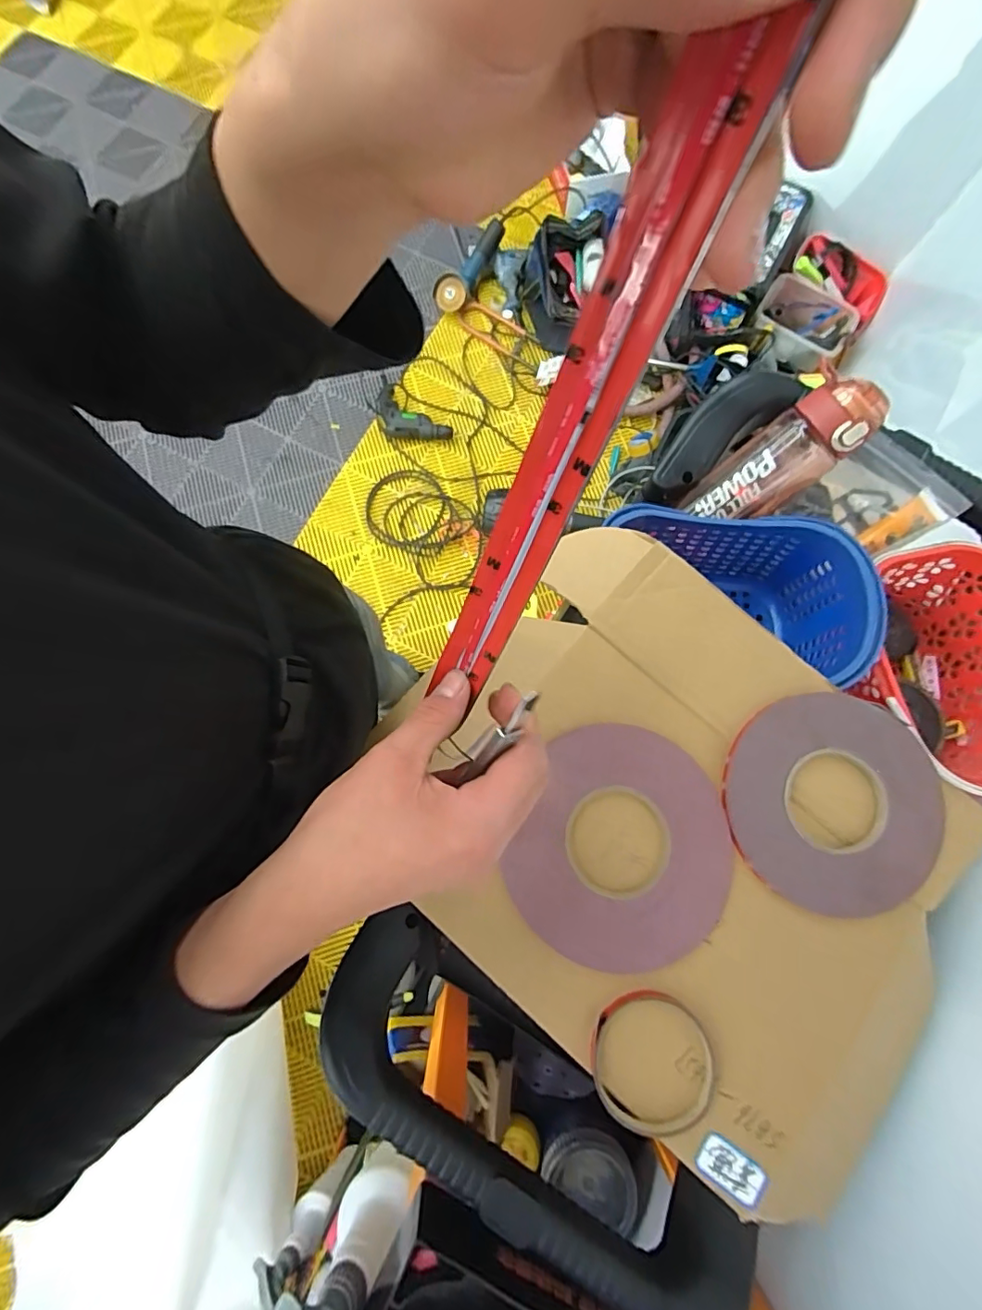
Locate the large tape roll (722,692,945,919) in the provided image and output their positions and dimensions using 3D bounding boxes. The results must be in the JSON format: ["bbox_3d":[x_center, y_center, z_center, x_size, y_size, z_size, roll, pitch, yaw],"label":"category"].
[{"bbox_3d":[0.270,0.115,0.415,0.161,0.012,0.163,0,78,-2],"label":"large tape roll"}]

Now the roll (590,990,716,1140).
[{"bbox_3d":[0.119,0.297,0.383,0.089,0.012,0.090,0,78,-2],"label":"roll"}]

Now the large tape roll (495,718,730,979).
[{"bbox_3d":[0.107,0.149,0.410,0.161,0.011,0.177,23,79,3],"label":"large tape roll"}]

